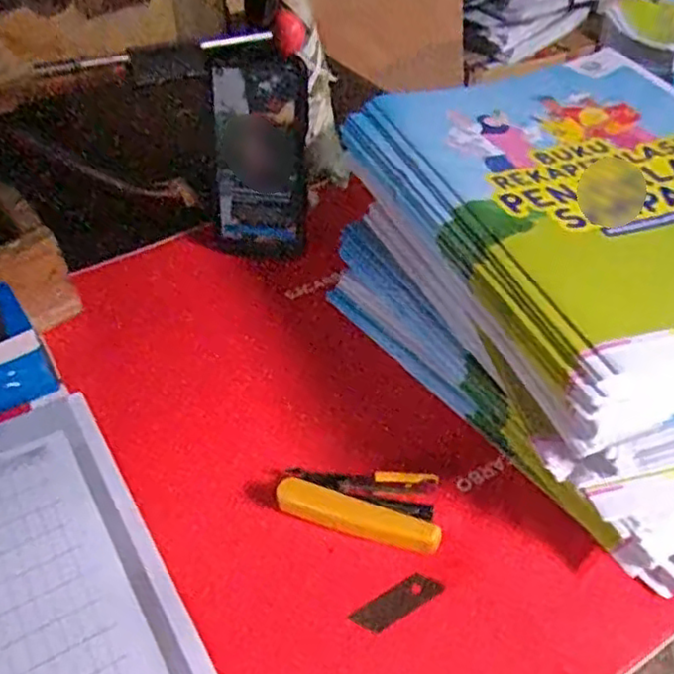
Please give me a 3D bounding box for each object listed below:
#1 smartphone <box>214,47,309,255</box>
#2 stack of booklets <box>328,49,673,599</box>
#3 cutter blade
[{"bbox_3d":[-0.064,-0.146,0.566,0.075,0.172,0.017,0,38,-6],"label":"smartphone"},{"bbox_3d":[0.174,-0.043,0.473,0.264,0.127,0.353,-18,44,-16],"label":"stack of booklets"},{"bbox_3d":[0.034,0.151,0.390,0.052,0.004,0.016,-28,68,-14],"label":"cutter blade"}]

